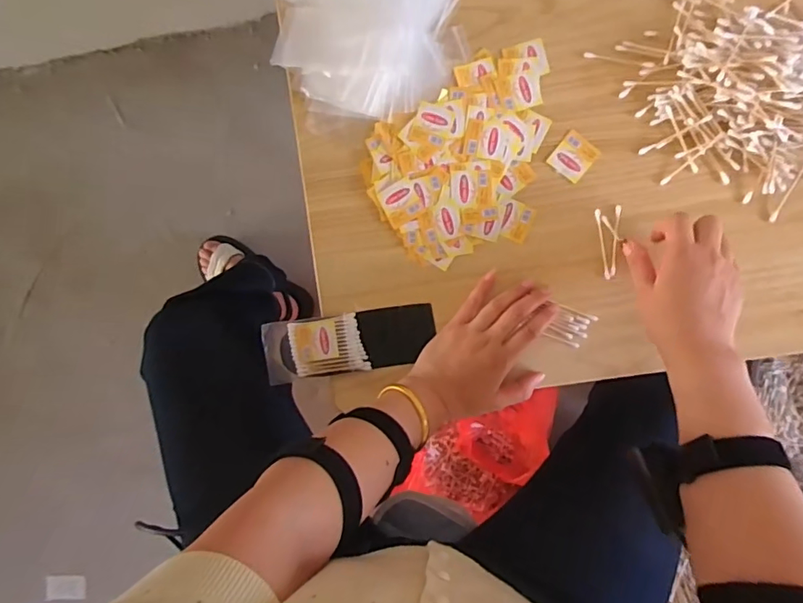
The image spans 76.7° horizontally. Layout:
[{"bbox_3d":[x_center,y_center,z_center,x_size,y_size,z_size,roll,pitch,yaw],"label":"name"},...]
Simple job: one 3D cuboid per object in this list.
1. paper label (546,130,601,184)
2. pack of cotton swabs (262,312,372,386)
[{"bbox_3d":[0.178,-0.150,0.526,0.038,0.004,0.043,39,92,5],"label":"paper label"},{"bbox_3d":[-0.094,0.050,0.550,0.106,0.017,0.064,-11,87,5],"label":"pack of cotton swabs"}]

